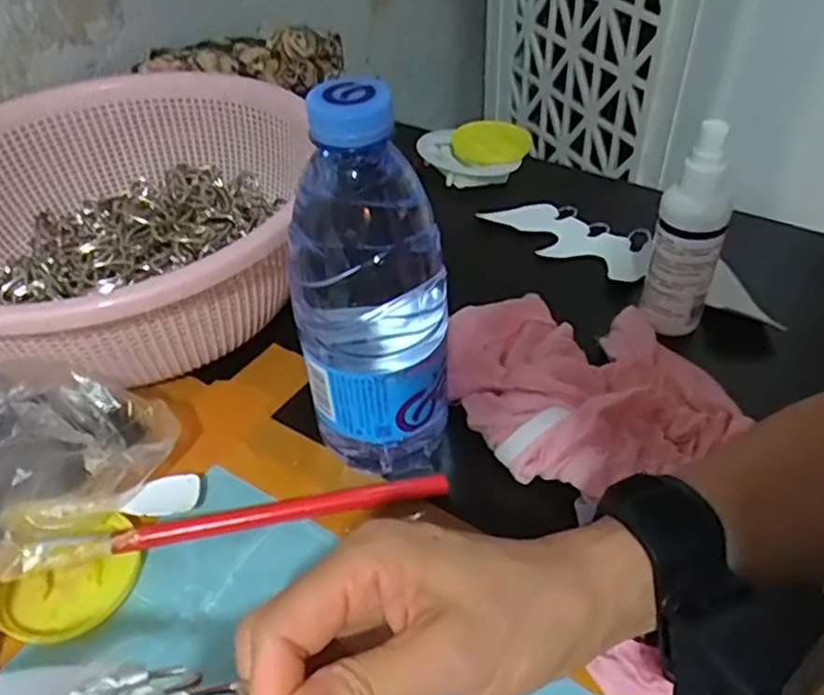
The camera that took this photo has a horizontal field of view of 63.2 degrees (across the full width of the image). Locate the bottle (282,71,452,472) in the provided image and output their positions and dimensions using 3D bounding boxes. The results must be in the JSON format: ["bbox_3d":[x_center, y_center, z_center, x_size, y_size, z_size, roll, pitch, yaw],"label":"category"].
[{"bbox_3d":[-0.018,-0.017,0.306,0.069,0.194,0.056,0,44,4],"label":"bottle"}]

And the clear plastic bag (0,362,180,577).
[{"bbox_3d":[-0.201,0.054,0.335,0.143,0.060,0.103,12,46,16],"label":"clear plastic bag"}]

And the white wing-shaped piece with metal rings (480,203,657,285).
[{"bbox_3d":[0.116,-0.084,0.504,0.053,0.012,0.133,-36,52,-29],"label":"white wing-shaped piece with metal rings"}]

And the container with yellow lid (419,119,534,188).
[{"bbox_3d":[0.060,-0.170,0.579,0.097,0.022,0.073,-33,51,-27],"label":"container with yellow lid"}]

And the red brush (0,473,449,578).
[{"bbox_3d":[-0.092,0.080,0.335,0.217,0.020,0.032,-10,44,-6],"label":"red brush"}]

